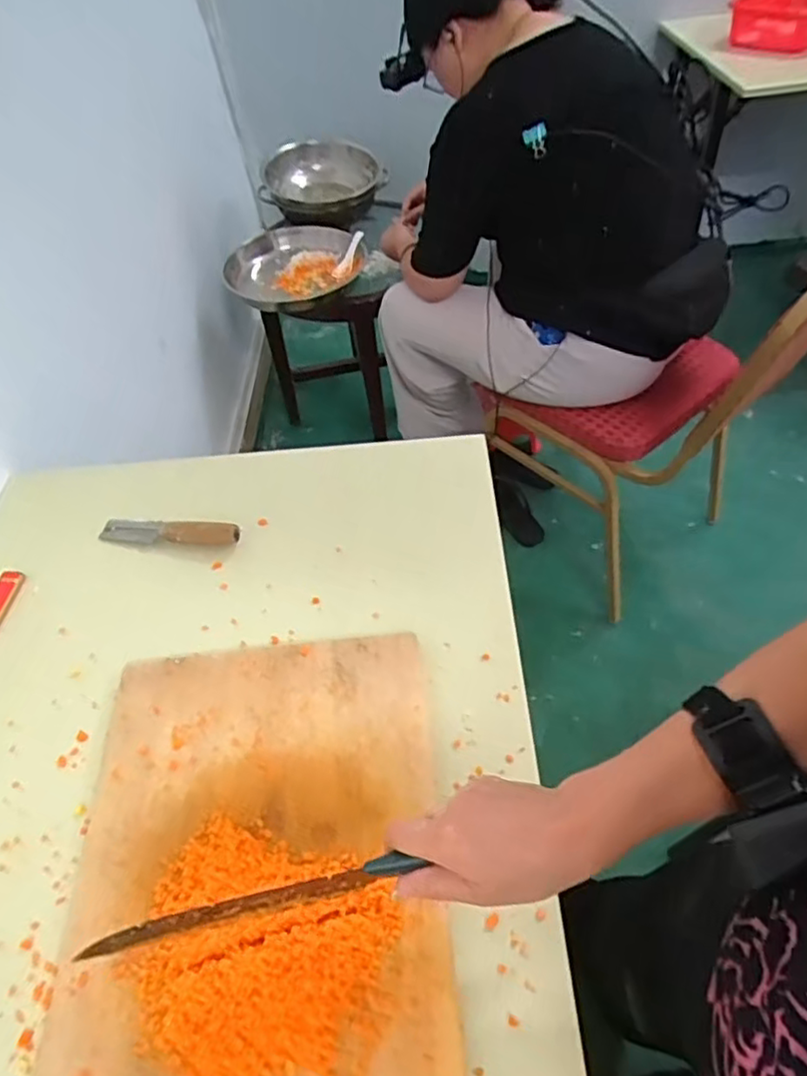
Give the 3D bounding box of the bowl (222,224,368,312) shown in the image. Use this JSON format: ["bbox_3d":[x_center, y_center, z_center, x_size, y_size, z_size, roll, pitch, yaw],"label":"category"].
[{"bbox_3d":[-0.259,-0.638,1.504,0.319,0.079,0.315,12,53,15],"label":"bowl"}]

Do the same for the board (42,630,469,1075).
[{"bbox_3d":[-0.106,0.254,0.485,0.270,0.019,0.389,-7,51,0],"label":"board"}]

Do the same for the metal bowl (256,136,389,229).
[{"bbox_3d":[-0.213,-0.938,1.706,0.312,0.121,0.312,-3,51,4],"label":"metal bowl"}]

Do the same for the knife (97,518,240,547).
[{"bbox_3d":[-0.257,-0.007,0.703,0.159,0.021,0.025,4,52,9],"label":"knife"}]

